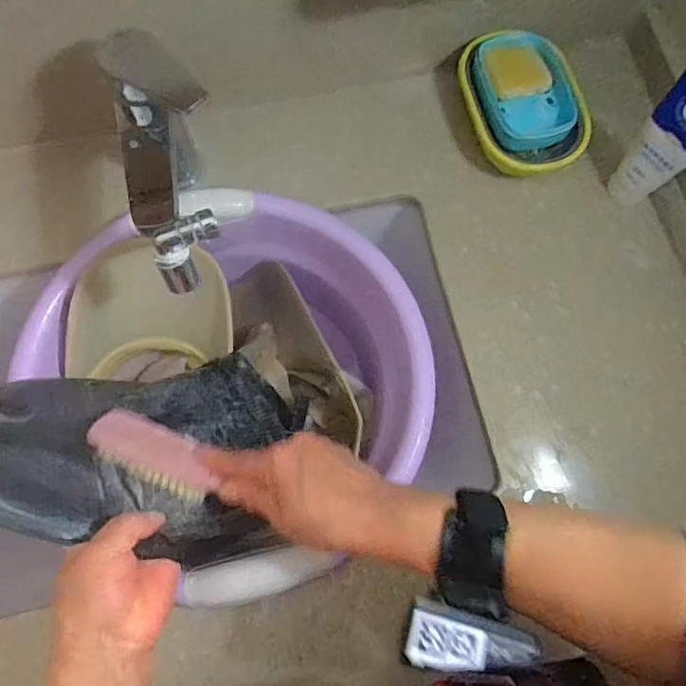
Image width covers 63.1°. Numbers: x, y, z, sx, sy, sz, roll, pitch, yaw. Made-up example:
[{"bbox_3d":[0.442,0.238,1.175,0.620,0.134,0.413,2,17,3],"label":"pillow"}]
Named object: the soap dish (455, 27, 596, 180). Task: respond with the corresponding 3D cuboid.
[{"bbox_3d":[0.173,-0.228,0.546,0.105,0.050,0.147,-11,74,-5],"label":"soap dish"}]

